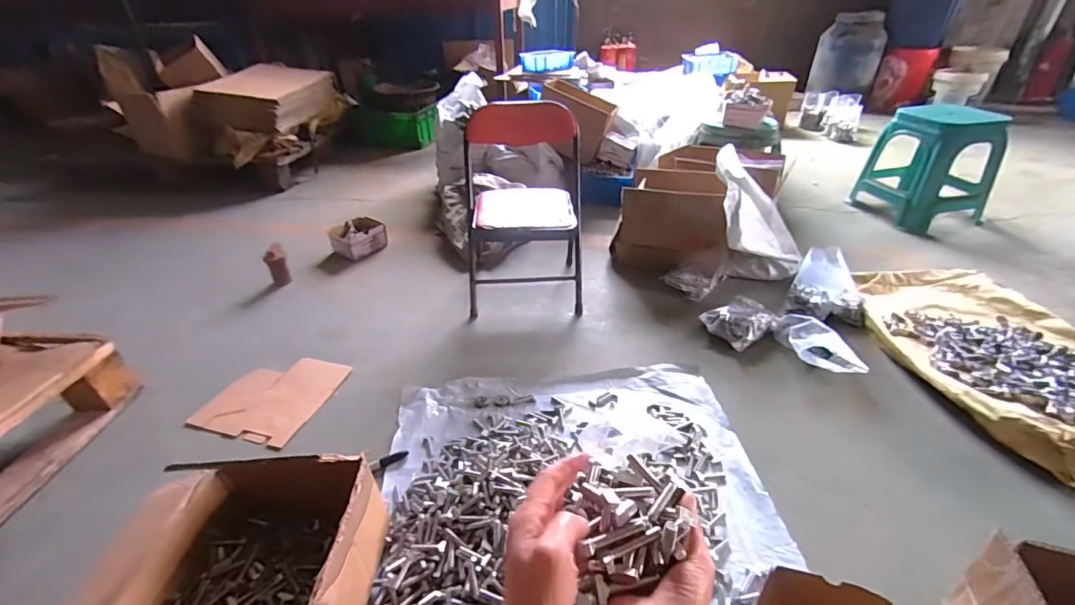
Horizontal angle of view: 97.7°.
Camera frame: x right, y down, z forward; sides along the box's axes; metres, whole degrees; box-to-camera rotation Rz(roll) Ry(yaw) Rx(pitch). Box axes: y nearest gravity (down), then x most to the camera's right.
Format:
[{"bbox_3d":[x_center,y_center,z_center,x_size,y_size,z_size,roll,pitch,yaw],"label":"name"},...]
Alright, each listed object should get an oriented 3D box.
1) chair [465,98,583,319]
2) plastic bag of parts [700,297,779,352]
[{"bbox_3d":[-0.038,-0.265,1.360,0.331,0.520,0.309,0,28,-3],"label":"chair"},{"bbox_3d":[0.538,0.052,1.247,0.163,0.066,0.134,-17,35,-26],"label":"plastic bag of parts"}]

